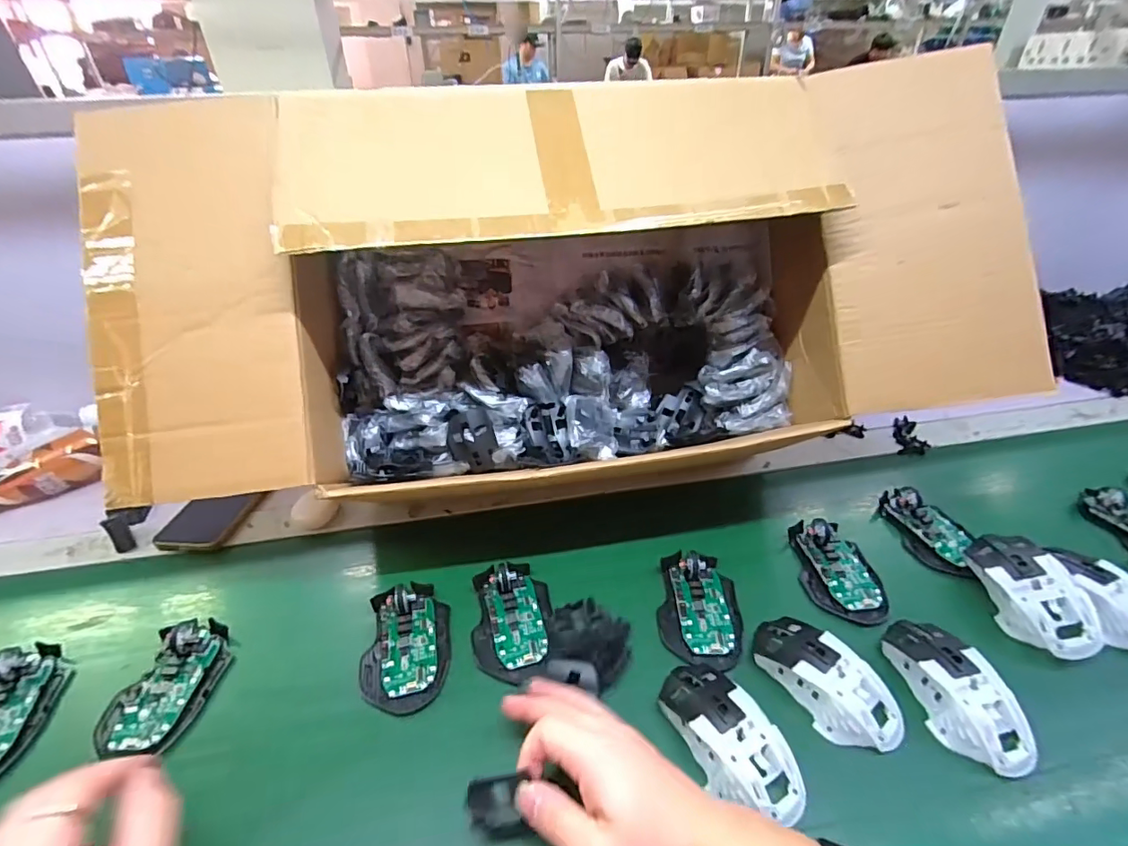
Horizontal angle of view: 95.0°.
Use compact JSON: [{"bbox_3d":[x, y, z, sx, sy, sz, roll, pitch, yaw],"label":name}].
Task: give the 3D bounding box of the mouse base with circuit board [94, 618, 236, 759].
[{"bbox_3d":[-0.331,0.212,0.428,0.071,0.025,0.105,2,33,5],"label":"mouse base with circuit board"}]

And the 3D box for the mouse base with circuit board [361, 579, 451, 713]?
[{"bbox_3d":[-0.139,0.191,0.454,0.073,0.035,0.111,-5,33,-6],"label":"mouse base with circuit board"}]

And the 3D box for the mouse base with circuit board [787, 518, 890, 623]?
[{"bbox_3d":[0.270,0.139,0.507,0.071,0.030,0.103,1,33,5],"label":"mouse base with circuit board"}]

